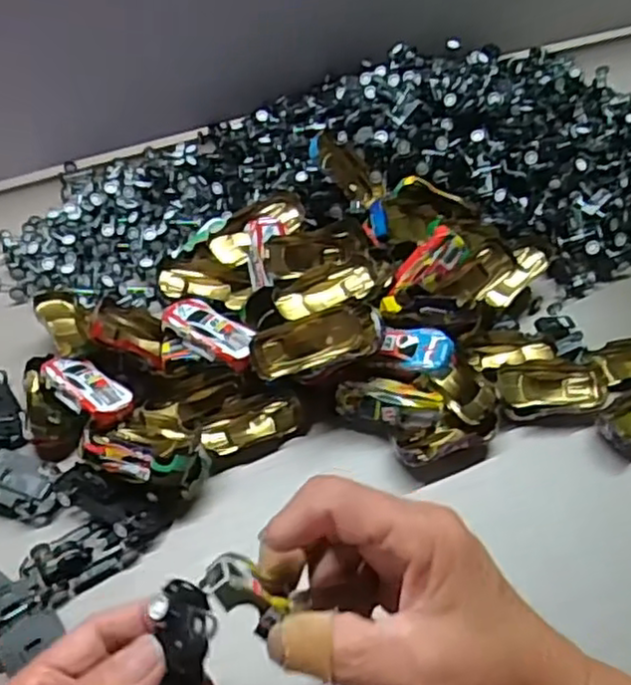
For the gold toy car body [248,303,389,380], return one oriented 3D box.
[{"bbox_3d":[0.001,-0.001,0.397,0.076,0.021,0.028,-16,50,13],"label":"gold toy car body"}]

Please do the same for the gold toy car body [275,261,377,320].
[{"bbox_3d":[0.005,-0.032,0.427,0.063,0.013,0.029,-23,54,-17],"label":"gold toy car body"}]

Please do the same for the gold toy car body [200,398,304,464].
[{"bbox_3d":[-0.038,0.051,0.419,0.063,0.018,0.028,-23,54,-16],"label":"gold toy car body"}]

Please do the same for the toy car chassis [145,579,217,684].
[{"bbox_3d":[-0.052,0.126,0.268,0.014,0.033,0.061,-13,58,41],"label":"toy car chassis"}]

